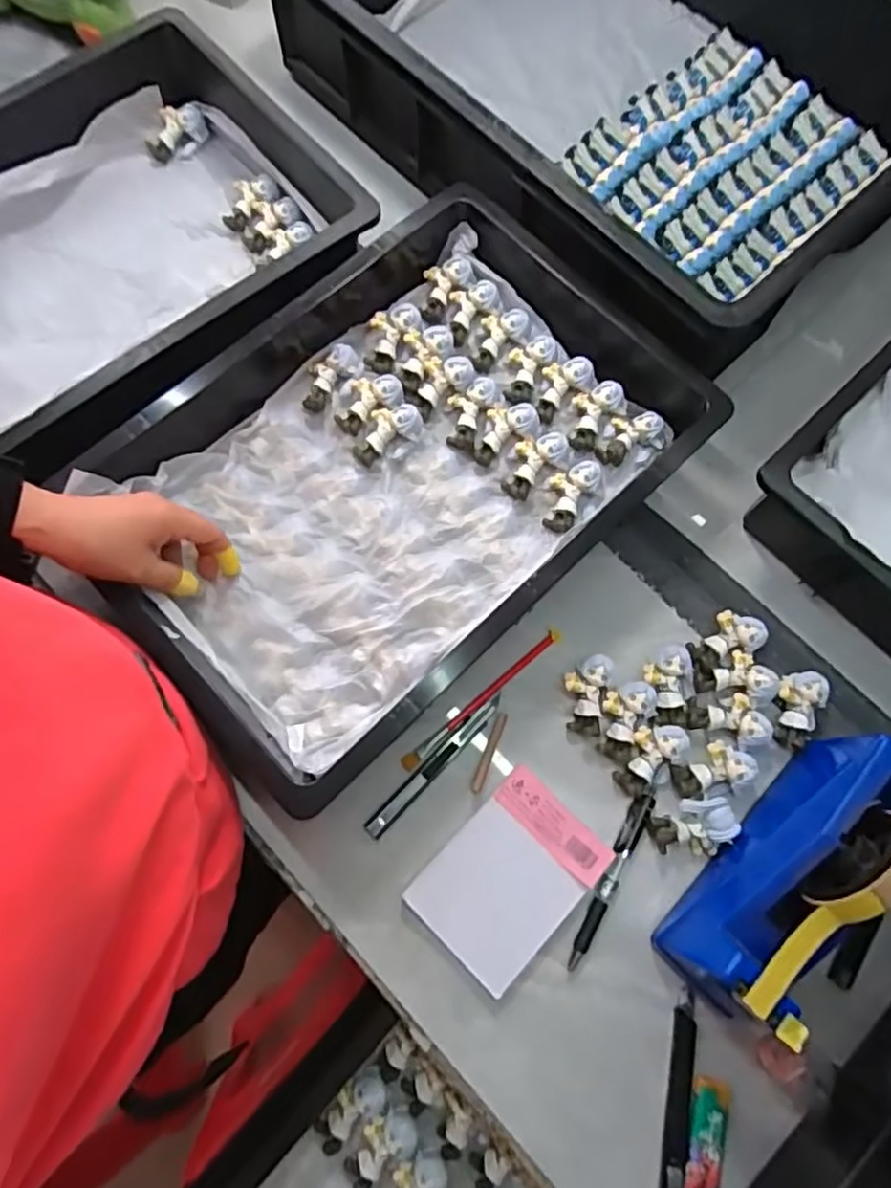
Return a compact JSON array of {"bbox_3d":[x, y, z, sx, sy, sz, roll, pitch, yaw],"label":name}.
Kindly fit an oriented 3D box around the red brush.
[{"bbox_3d":[0.031,0.083,0.526,0.162,0.006,0.012,-37,78,-11],"label":"red brush"}]

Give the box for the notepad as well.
[{"bbox_3d":[0.048,0.209,0.491,0.093,0.012,0.130,43,77,10],"label":"notepad"}]

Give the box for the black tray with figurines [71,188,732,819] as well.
[{"bbox_3d":[-0.042,-0.104,0.523,0.441,0.073,0.315,-43,79,-12],"label":"black tray with figurines"}]

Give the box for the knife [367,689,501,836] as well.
[{"bbox_3d":[-0.007,0.130,0.509,0.141,0.008,0.014,-43,79,-12],"label":"knife"}]

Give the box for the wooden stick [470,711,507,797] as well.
[{"bbox_3d":[0.034,0.122,0.513,0.009,0.004,0.063,22,75,5],"label":"wooden stick"}]

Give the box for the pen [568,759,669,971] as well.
[{"bbox_3d":[0.129,0.200,0.496,0.013,0.015,0.161,28,75,6],"label":"pen"}]

